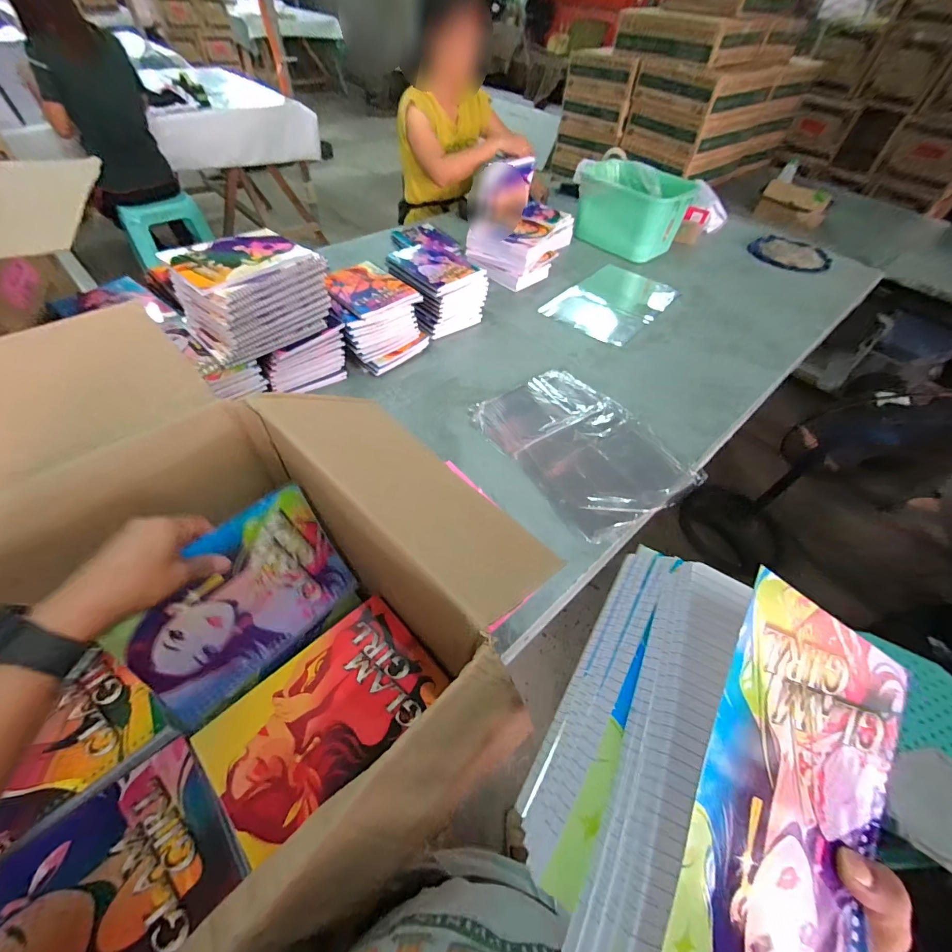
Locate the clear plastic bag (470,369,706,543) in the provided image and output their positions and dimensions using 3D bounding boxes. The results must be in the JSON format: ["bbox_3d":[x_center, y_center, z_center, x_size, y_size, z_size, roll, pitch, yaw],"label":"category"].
[{"bbox_3d":[0.204,-0.071,0.797,0.288,0.016,0.378,-28,58,-23],"label":"clear plastic bag"}]

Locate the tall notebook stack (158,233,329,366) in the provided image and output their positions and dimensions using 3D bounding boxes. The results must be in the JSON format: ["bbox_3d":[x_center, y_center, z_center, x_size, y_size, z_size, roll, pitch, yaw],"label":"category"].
[{"bbox_3d":[-0.406,-0.329,0.736,0.169,0.126,0.219,36,58,22],"label":"tall notebook stack"}]

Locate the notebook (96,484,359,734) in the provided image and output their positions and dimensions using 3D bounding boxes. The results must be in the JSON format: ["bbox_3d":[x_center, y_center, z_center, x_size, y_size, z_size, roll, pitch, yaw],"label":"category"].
[{"bbox_3d":[-0.232,0.125,0.411,0.010,0.152,0.200,8,39,44],"label":"notebook"}]

